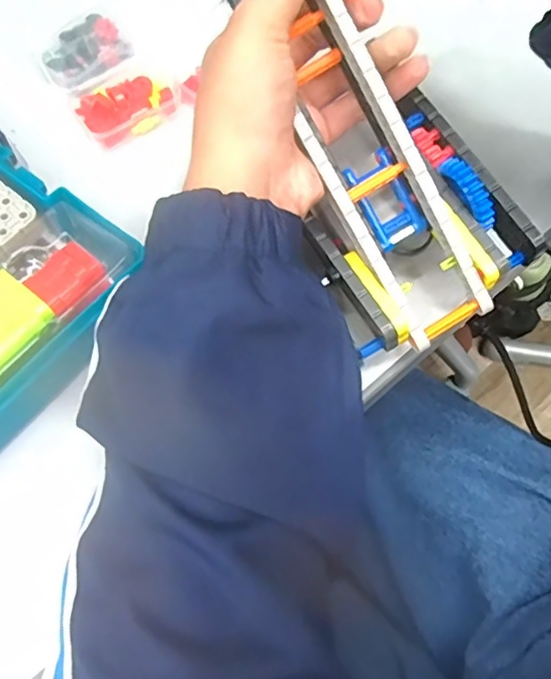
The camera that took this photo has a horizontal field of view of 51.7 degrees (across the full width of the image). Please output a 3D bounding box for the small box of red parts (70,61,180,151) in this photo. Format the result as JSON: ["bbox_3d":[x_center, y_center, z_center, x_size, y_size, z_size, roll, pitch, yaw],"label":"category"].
[{"bbox_3d":[-0.095,-0.150,0.362,0.063,0.017,0.048,-34,68,-15],"label":"small box of red parts"}]

